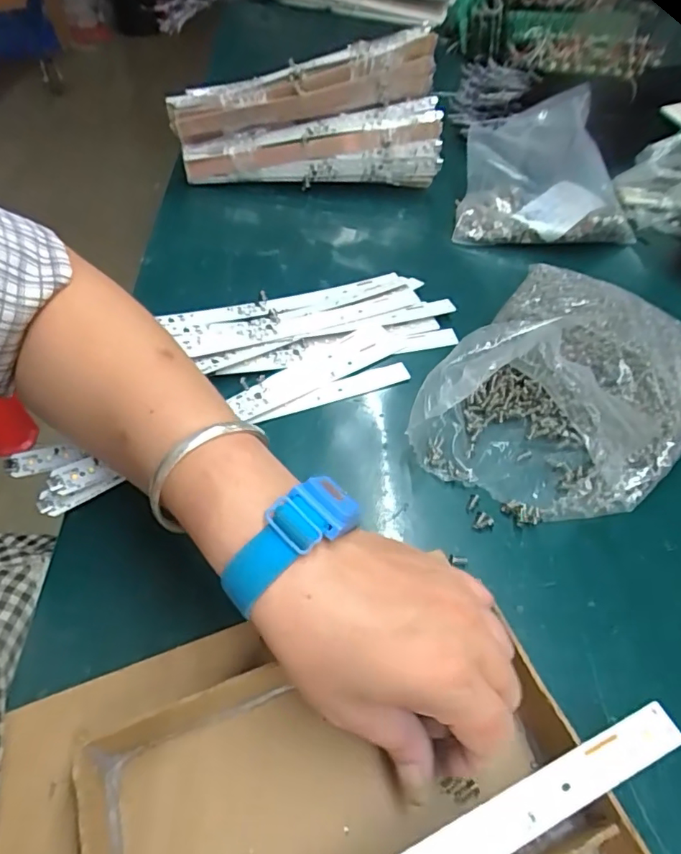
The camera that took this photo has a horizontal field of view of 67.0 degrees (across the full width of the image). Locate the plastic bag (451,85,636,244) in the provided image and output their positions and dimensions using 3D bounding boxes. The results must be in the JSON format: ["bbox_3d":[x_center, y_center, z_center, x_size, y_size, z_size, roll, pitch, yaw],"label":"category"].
[{"bbox_3d":[0.233,-0.296,0.579,0.189,0.110,0.156,5,49,-1],"label":"plastic bag"}]

